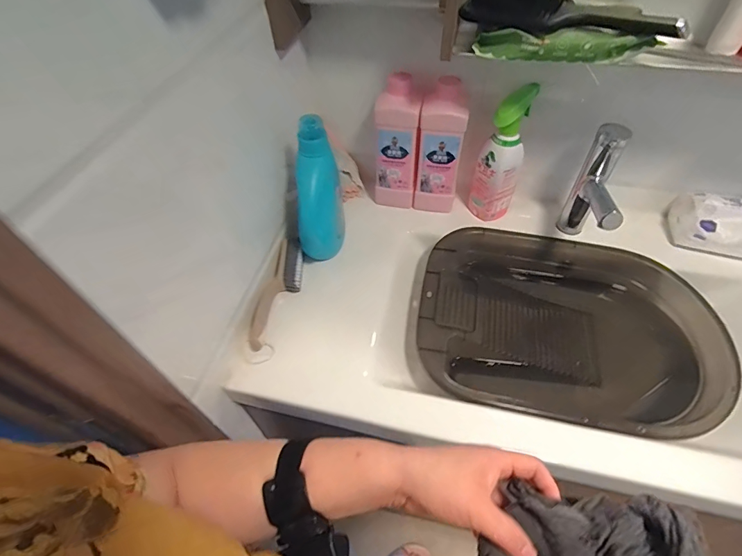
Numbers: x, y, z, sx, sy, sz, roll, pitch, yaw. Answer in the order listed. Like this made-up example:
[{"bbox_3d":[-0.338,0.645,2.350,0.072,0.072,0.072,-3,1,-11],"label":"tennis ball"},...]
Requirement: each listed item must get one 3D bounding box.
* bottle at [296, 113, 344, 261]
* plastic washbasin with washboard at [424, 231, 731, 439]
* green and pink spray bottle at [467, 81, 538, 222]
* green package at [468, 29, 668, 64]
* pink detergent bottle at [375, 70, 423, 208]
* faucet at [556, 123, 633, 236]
[{"bbox_3d":[-0.082,-0.133,0.625,0.054,0.229,0.077,19,55,16],"label":"bottle"},{"bbox_3d":[0.312,0.084,0.647,0.453,0.099,0.339,3,52,5],"label":"plastic washbasin with washboard"},{"bbox_3d":[0.227,-0.213,0.684,0.078,0.222,0.089,14,54,13],"label":"green and pink spray bottle"},{"bbox_3d":[0.235,-0.287,0.479,0.203,0.034,0.033,16,54,14],"label":"green package"},{"bbox_3d":[0.047,-0.237,0.702,0.080,0.239,0.053,4,52,5],"label":"pink detergent bottle"},{"bbox_3d":[0.354,-0.111,0.624,0.047,0.201,0.160,16,54,14],"label":"faucet"}]

